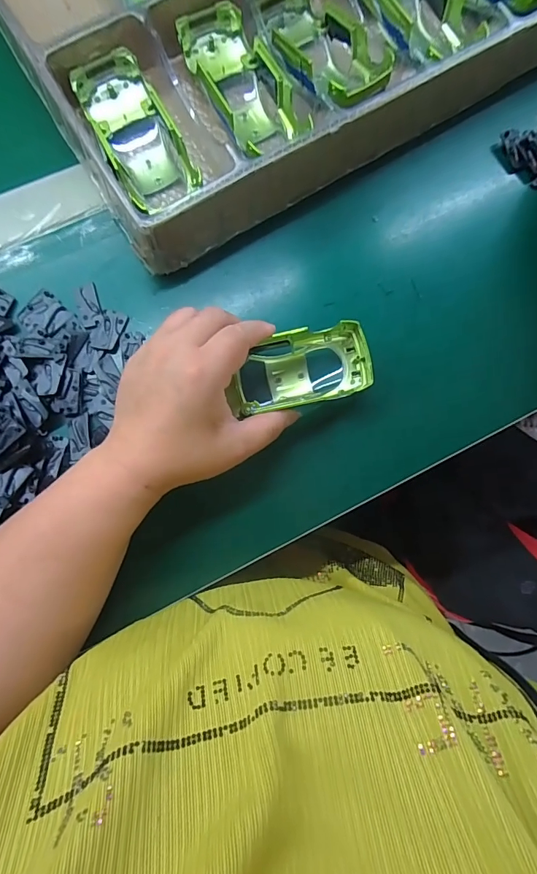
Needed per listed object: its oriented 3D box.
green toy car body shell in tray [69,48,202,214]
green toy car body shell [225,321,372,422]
[{"bbox_3d":[-0.097,-0.221,0.314,0.057,0.034,0.128,-29,86,-7],"label":"green toy car body shell in tray"},{"bbox_3d":[0.022,-0.049,0.312,0.101,0.037,0.053,-14,84,-6],"label":"green toy car body shell"}]

